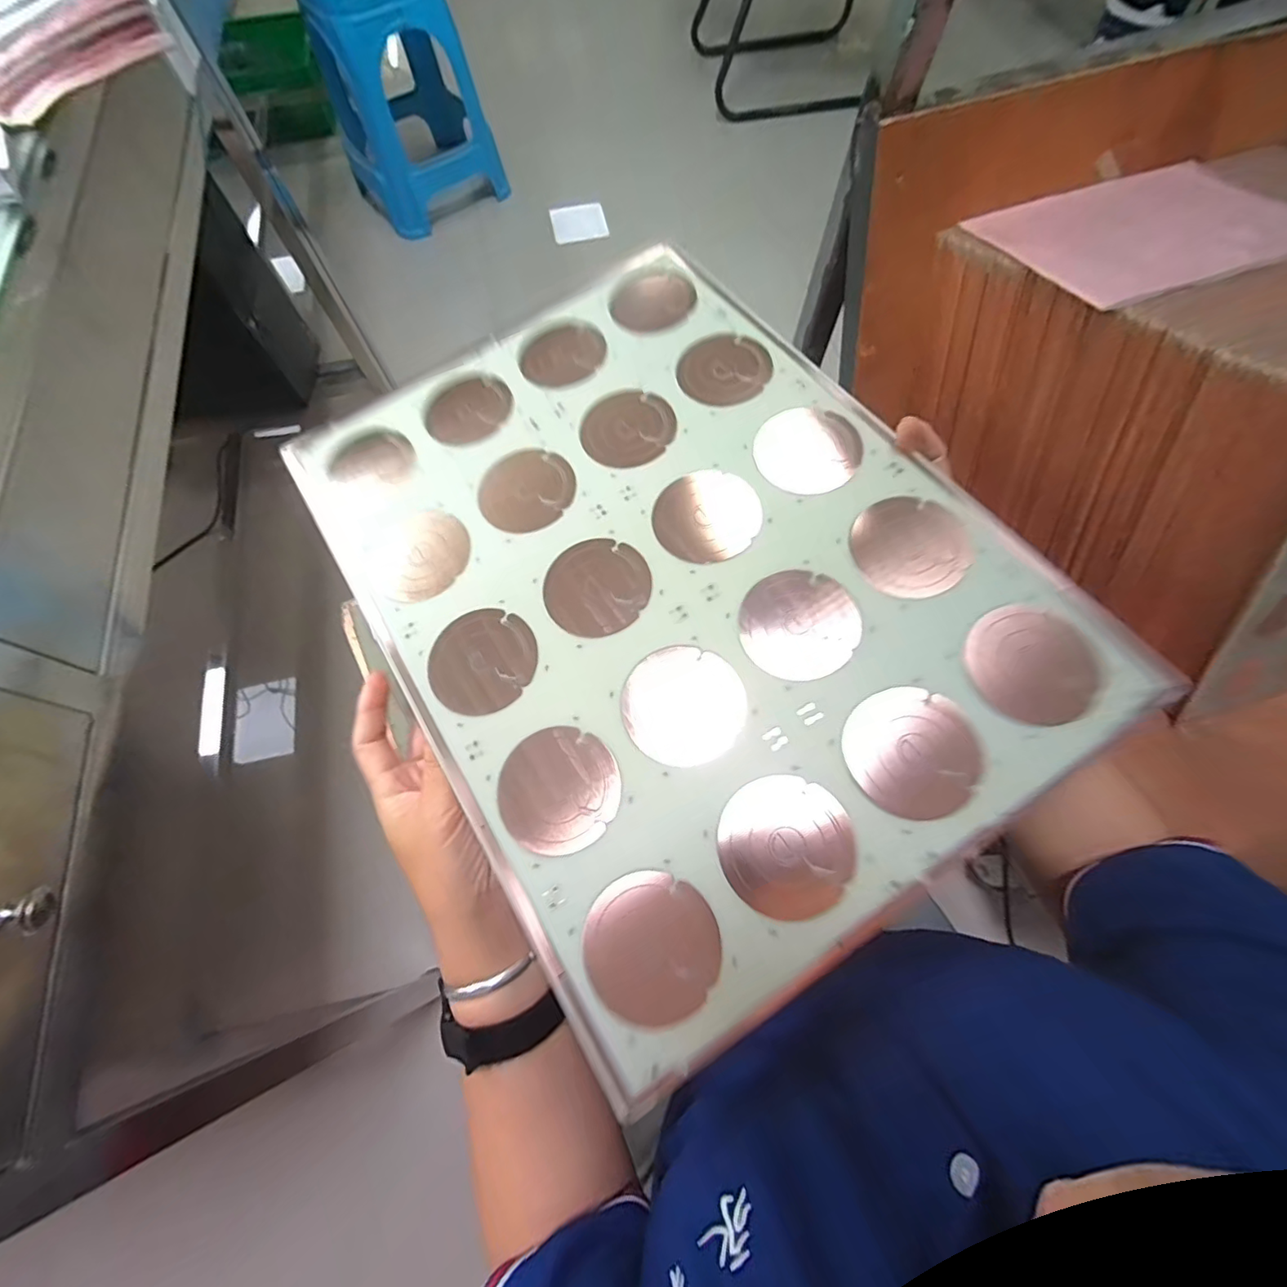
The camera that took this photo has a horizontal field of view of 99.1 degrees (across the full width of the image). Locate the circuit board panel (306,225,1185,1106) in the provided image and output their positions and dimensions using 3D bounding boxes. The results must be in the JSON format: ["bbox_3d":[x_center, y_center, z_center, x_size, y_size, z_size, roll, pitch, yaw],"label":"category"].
[{"bbox_3d":[0.009,-0.052,0.329,0.327,0.008,0.436,-34,70,-6],"label":"circuit board panel"}]

